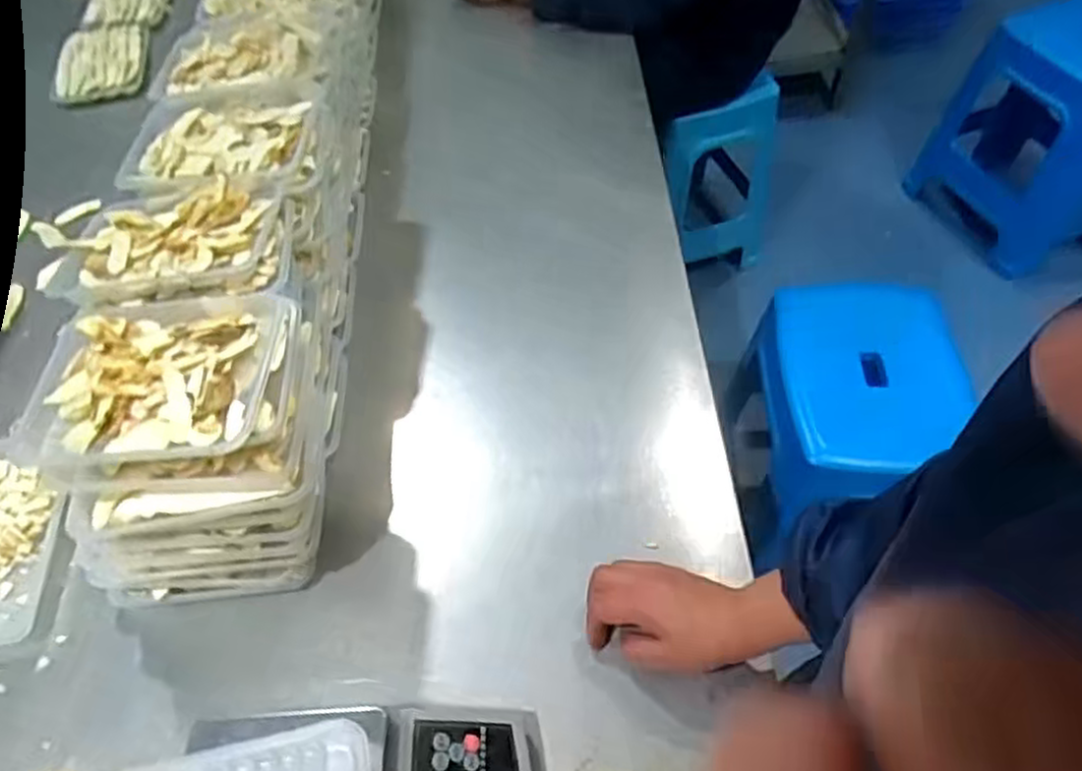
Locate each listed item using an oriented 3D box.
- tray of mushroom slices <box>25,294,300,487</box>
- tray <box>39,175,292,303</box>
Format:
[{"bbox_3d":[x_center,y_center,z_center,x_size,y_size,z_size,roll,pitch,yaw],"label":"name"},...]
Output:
[{"bbox_3d":[-0.282,-0.006,0.542,0.188,0.038,0.150,-3,56,0],"label":"tray of mushroom slices"},{"bbox_3d":[-0.321,-0.128,0.644,0.185,0.041,0.129,-5,56,0],"label":"tray"}]

